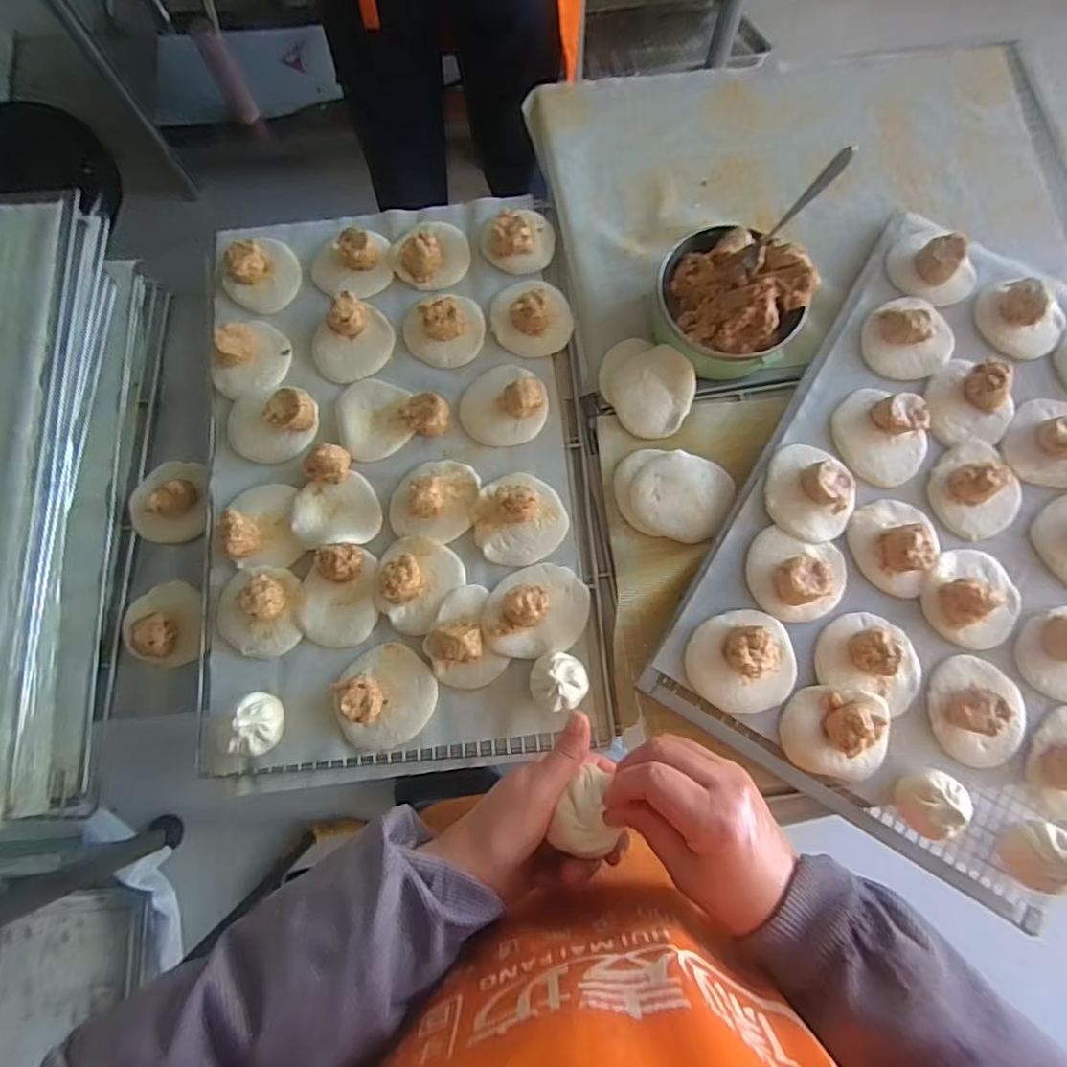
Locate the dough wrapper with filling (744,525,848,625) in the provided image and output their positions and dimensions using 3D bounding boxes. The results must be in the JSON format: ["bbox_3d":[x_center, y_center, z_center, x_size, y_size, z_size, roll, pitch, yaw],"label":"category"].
[{"bbox_3d":[0.244,0.038,0.515,0.090,0.031,0.079,15,76,3],"label":"dough wrapper with filling"}]

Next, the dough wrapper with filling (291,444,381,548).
[{"bbox_3d":[-0.200,-0.038,0.571,0.081,0.035,0.098,-6,78,-1],"label":"dough wrapper with filling"}]

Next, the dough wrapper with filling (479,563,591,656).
[{"bbox_3d":[0.002,0.072,0.542,0.103,0.032,0.084,-14,77,-4],"label":"dough wrapper with filling"}]

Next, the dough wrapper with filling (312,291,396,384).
[{"bbox_3d":[-0.195,-0.208,0.608,0.085,0.035,0.079,0,76,-1],"label":"dough wrapper with filling"}]

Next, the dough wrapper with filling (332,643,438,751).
[{"bbox_3d":[-0.141,0.152,0.530,0.093,0.036,0.088,0,78,0],"label":"dough wrapper with filling"}]

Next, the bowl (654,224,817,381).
[{"bbox_3d":[0.193,-0.231,0.571,0.147,0.075,0.141,0,76,-1],"label":"bowl"}]

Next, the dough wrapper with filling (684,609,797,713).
[{"bbox_3d":[0.186,0.110,0.495,0.094,0.031,0.085,-5,76,-2],"label":"dough wrapper with filling"}]

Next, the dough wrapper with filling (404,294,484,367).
[{"bbox_3d":[-0.098,-0.222,0.608,0.085,0.032,0.075,10,76,2],"label":"dough wrapper with filling"}]

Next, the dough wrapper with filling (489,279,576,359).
[{"bbox_3d":[-0.001,-0.235,0.609,0.087,0.040,0.081,0,76,-1],"label":"dough wrapper with filling"}]

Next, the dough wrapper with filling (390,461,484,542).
[{"bbox_3d":[-0.101,-0.037,0.571,0.085,0.034,0.081,8,76,1],"label":"dough wrapper with filling"}]

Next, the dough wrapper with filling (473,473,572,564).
[{"bbox_3d":[-0.015,-0.017,0.560,0.089,0.037,0.089,0,76,-1],"label":"dough wrapper with filling"}]

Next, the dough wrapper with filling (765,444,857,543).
[{"bbox_3d":[0.260,-0.041,0.534,0.078,0.032,0.093,-14,77,-4],"label":"dough wrapper with filling"}]

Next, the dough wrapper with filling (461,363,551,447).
[{"bbox_3d":[-0.031,-0.139,0.586,0.089,0.043,0.087,-5,76,-2],"label":"dough wrapper with filling"}]

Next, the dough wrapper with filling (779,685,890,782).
[{"bbox_3d":[0.266,0.172,0.490,0.091,0.034,0.075,6,76,1],"label":"dough wrapper with filling"}]

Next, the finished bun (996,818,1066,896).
[{"bbox_3d":[0.423,0.267,0.472,0.046,0.052,0.052,5,76,1],"label":"finished bun"}]

